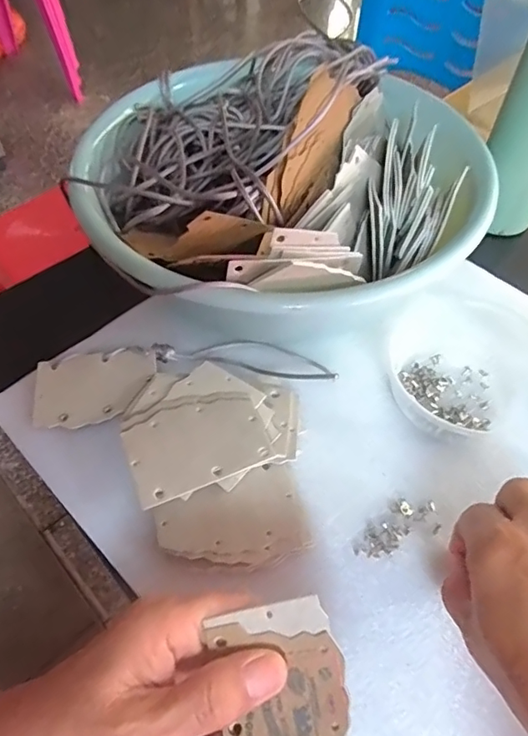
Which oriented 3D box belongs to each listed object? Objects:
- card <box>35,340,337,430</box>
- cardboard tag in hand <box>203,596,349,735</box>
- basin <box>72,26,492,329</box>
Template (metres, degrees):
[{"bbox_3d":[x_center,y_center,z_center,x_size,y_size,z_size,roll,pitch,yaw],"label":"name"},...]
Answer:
[{"bbox_3d":[-0.058,0.003,0.367,0.204,0.015,0.055,-9,56,-7],"label":"card"},{"bbox_3d":[0.008,0.144,0.214,0.053,0.004,0.083,-11,80,4],"label":"cardboard tag in hand"},{"bbox_3d":[0.000,-0.147,0.390,0.265,0.114,0.267,0,56,-1],"label":"basin"}]

